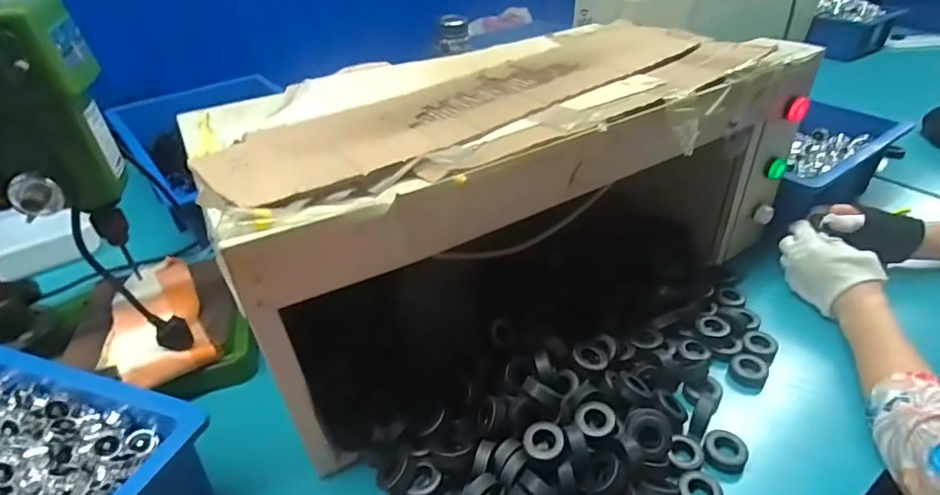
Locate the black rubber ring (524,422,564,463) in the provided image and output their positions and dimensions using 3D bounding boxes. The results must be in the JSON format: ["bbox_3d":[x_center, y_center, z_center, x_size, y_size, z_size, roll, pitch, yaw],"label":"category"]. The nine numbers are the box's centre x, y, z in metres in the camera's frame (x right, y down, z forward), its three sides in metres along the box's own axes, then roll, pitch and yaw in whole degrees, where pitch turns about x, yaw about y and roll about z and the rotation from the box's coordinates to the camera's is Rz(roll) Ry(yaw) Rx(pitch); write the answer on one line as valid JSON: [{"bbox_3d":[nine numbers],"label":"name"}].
[{"bbox_3d":[0.066,0.172,0.438,0.034,0.010,0.034,-8,48,8],"label":"black rubber ring"}]

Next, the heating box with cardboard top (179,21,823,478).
[{"bbox_3d":[0.063,-0.080,0.599,0.650,0.248,0.305,-21,41,-25],"label":"heating box with cardboard top"}]

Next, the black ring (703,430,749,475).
[{"bbox_3d":[0.237,0.187,0.456,0.036,0.011,0.034,-1,36,1],"label":"black ring"}]

